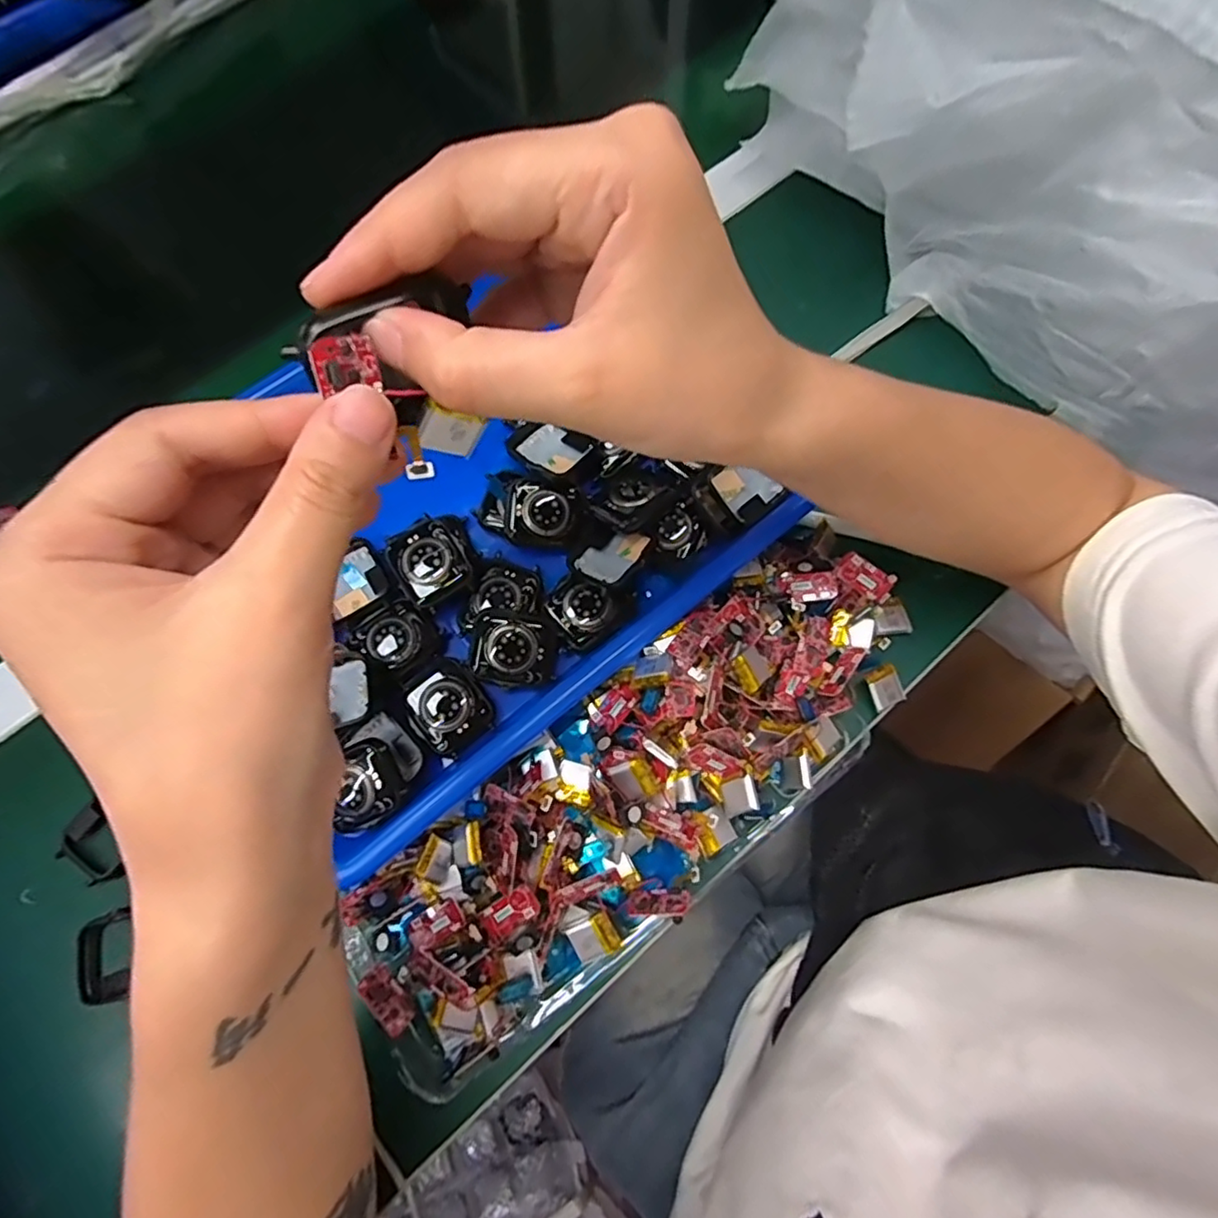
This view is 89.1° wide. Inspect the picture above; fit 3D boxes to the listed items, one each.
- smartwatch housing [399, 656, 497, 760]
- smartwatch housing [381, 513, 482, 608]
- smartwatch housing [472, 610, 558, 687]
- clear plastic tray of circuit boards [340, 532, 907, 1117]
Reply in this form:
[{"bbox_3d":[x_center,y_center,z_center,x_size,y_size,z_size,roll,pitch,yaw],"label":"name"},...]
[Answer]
[{"bbox_3d":[-0.081,0.047,0.307,0.037,0.007,0.044,-39,75,-10],"label":"smartwatch housing"},{"bbox_3d":[-0.090,-0.027,0.318,0.042,0.012,0.044,-31,74,-8],"label":"smartwatch housing"},{"bbox_3d":[-0.047,0.019,0.307,0.040,0.011,0.037,-1,72,2],"label":"smartwatch housing"},{"bbox_3d":[0.021,0.082,0.295,0.320,0.048,0.103,-39,75,-10],"label":"clear plastic tray of circuit boards"}]

